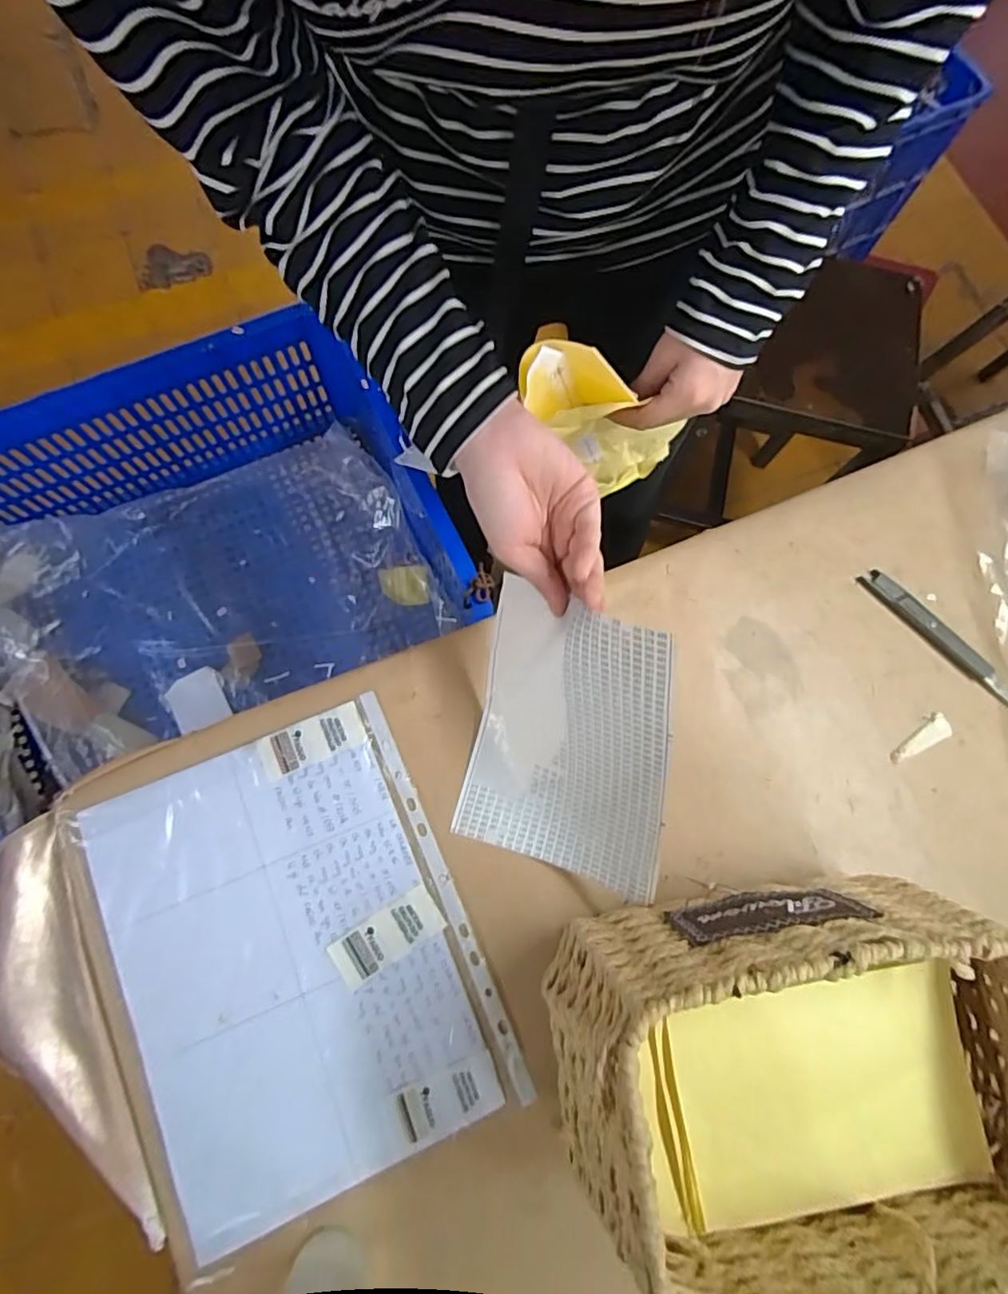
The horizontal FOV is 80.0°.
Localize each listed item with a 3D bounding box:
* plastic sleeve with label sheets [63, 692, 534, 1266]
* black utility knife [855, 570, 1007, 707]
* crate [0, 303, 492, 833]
[{"bbox_3d":[-0.149,0.214,0.417,0.235,0.011,0.295,-22,77,-8],"label":"plastic sleeve with label sheets"},{"bbox_3d":[0.369,-0.004,0.502,0.022,0.009,0.162,-42,80,-12],"label":"black utility knife"},{"bbox_3d":[-0.376,-0.055,0.649,0.594,0.180,0.405,-27,77,-9],"label":"crate"}]

